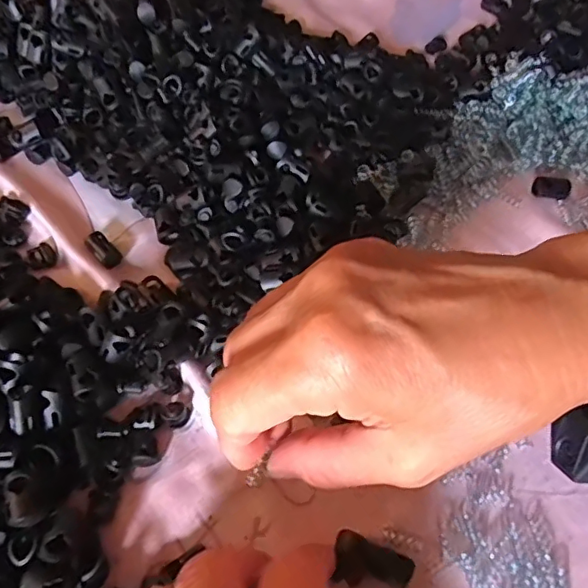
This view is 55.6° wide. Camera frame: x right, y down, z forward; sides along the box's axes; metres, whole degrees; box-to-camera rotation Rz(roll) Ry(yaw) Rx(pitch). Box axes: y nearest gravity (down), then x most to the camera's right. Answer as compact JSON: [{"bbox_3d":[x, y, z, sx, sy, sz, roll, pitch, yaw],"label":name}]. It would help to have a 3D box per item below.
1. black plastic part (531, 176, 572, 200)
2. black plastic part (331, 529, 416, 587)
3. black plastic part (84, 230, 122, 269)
[{"bbox_3d":[0.155,-0.064,0.336,0.021,0.008,0.013,18,61,7],"label":"black plastic part"},{"bbox_3d":[0.032,0.112,0.230,0.033,0.007,0.019,22,61,9],"label":"black plastic part"},{"bbox_3d":[-0.102,-0.023,0.298,0.011,0.010,0.020,-40,70,-23],"label":"black plastic part"}]

